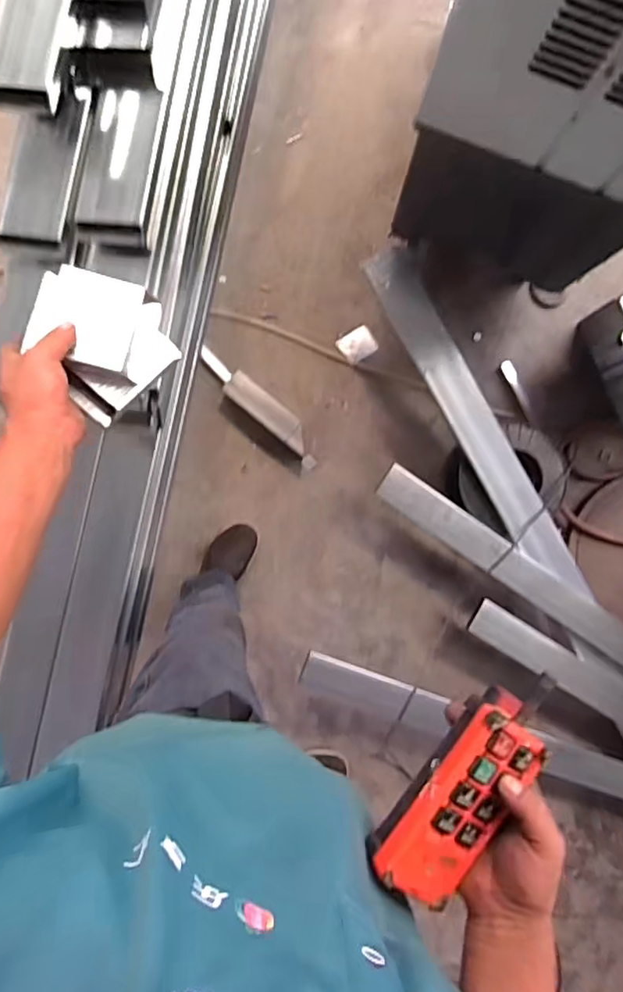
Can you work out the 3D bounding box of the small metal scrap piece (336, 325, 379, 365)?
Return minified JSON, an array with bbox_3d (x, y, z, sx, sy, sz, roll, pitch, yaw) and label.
[{"bbox_3d":[0.114,-0.377,1.445,0.086,0.014,0.075,-35,91,-4],"label":"small metal scrap piece"}]

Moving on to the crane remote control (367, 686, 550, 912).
[{"bbox_3d":[0.125,0.248,0.478,0.075,0.036,0.174,35,88,-2],"label":"crane remote control"}]

